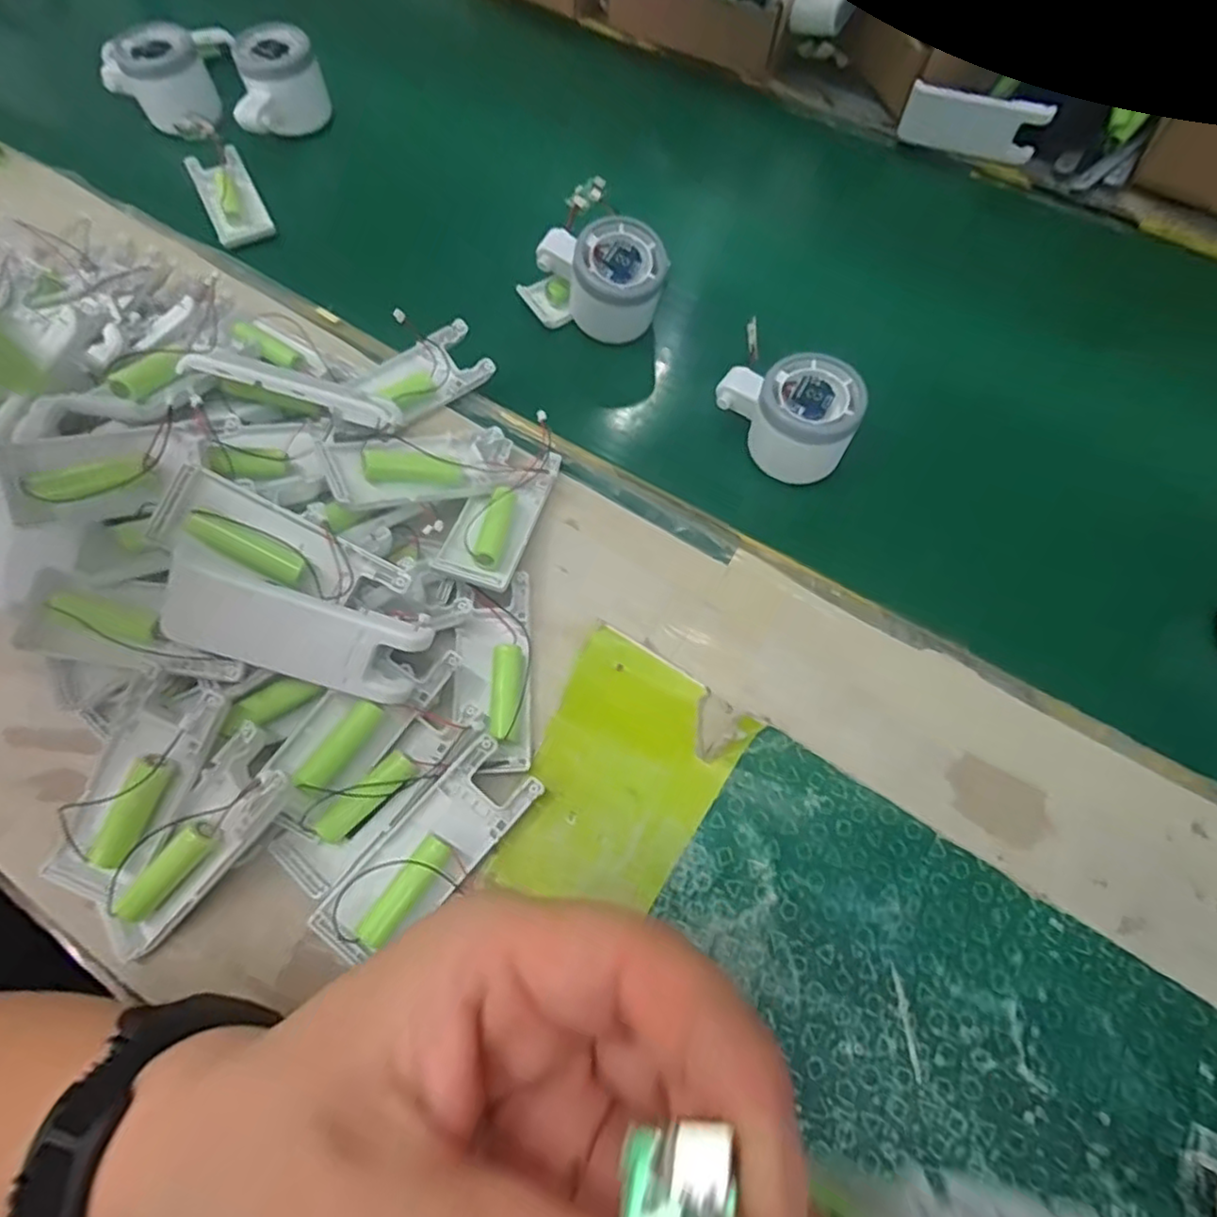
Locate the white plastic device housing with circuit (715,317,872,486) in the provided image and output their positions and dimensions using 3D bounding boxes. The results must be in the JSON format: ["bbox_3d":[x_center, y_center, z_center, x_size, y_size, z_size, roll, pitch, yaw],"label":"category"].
[{"bbox_3d":[0.104,-0.115,0.399,0.082,0.050,0.062,28,68,12],"label":"white plastic device housing with circuit"}]

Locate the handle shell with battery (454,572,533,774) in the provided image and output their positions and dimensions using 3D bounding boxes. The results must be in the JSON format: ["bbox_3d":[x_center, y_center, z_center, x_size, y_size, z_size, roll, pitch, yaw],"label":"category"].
[{"bbox_3d":[-0.058,0.031,0.336,0.038,0.024,0.100,-3,65,-2],"label":"handle shell with battery"}]

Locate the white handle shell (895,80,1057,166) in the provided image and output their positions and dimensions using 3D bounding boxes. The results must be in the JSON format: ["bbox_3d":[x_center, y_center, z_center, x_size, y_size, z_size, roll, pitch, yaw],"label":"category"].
[{"bbox_3d":[0.286,-0.380,0.530,0.103,0.042,0.018,22,66,9],"label":"white handle shell"}]

